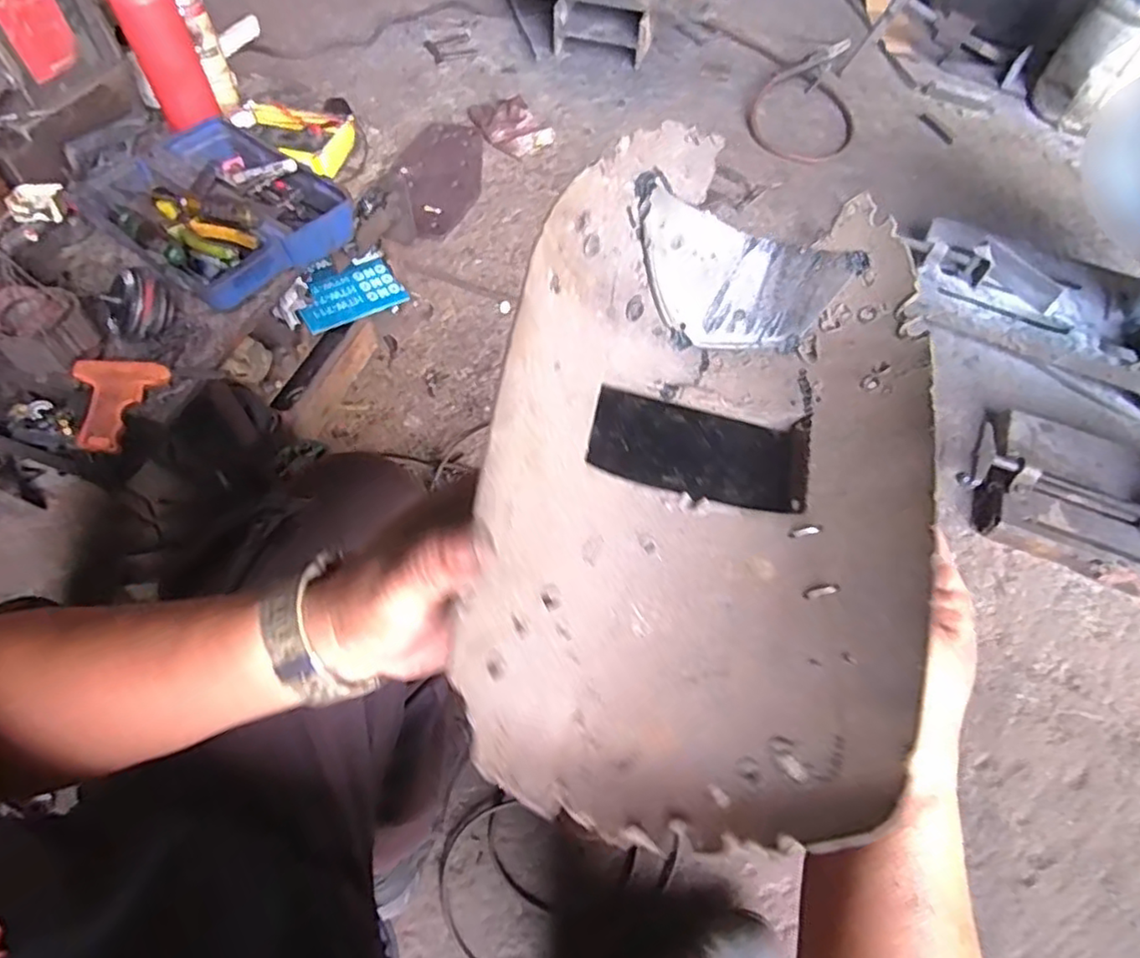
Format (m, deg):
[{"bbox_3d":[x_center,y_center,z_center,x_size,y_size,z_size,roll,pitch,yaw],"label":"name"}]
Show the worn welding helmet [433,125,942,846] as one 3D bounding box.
[{"bbox_3d":[0.064,-0.008,0.281,0.192,0.118,0.285,6,59,1],"label":"worn welding helmet"}]

